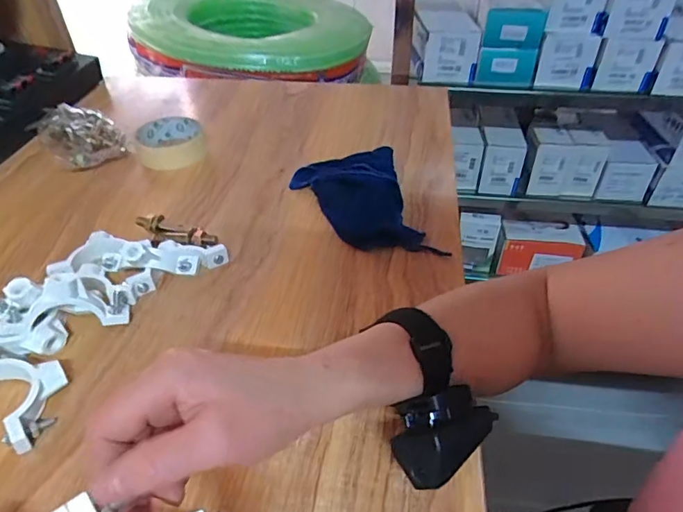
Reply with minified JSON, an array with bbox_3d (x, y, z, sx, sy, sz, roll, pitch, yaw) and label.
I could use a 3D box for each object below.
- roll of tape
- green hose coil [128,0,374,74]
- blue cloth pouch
[{"bbox_3d":[-0.216,-0.146,0.610,0.079,0.029,0.079,-11,42,-11],"label":"roll of tape"},{"bbox_3d":[-0.183,-0.495,1.050,0.470,0.114,0.431,-2,41,-1],"label":"green hose coil"},{"bbox_3d":[0.021,-0.059,0.505,0.113,0.032,0.171,-10,41,-11],"label":"blue cloth pouch"}]

